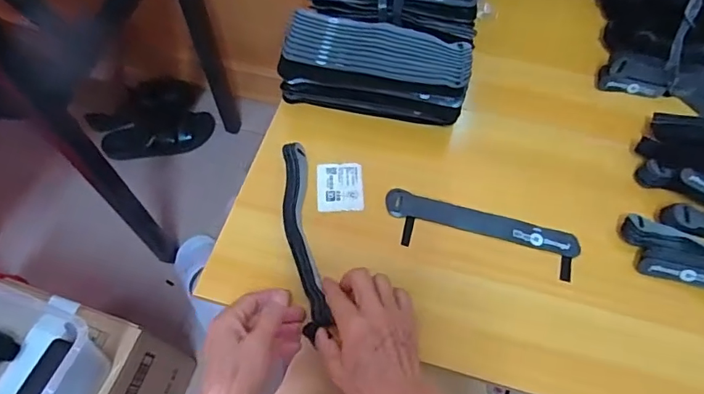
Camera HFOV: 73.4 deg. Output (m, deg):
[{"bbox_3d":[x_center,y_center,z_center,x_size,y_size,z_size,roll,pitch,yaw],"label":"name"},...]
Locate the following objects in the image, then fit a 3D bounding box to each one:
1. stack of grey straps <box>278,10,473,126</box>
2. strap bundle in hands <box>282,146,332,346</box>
[{"bbox_3d":[0.028,-0.147,0.540,0.205,0.064,0.090,10,63,4],"label":"stack of grey straps"},{"bbox_3d":[-0.050,0.037,0.468,0.030,0.025,0.202,-8,61,-5],"label":"strap bundle in hands"}]

